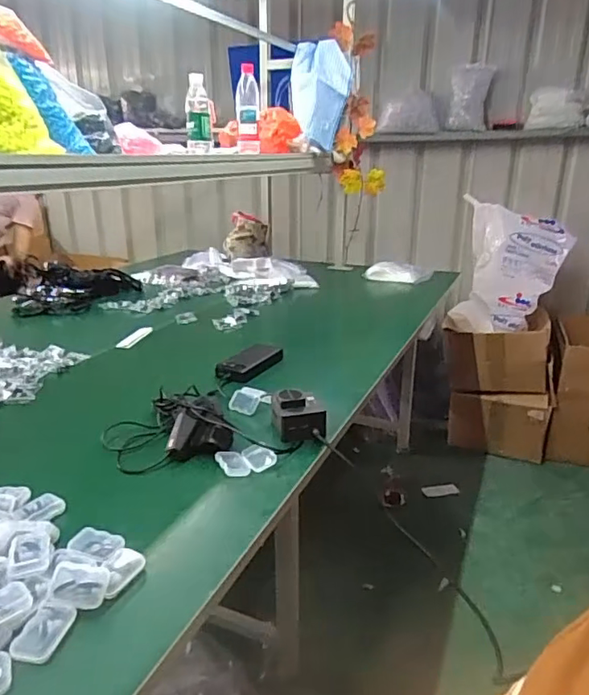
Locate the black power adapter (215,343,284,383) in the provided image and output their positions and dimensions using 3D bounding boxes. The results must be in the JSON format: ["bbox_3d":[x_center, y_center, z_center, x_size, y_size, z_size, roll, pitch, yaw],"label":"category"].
[{"bbox_3d":[-0.087,0.029,1.071,0.068,0.030,0.160,12,23,28],"label":"black power adapter"}]

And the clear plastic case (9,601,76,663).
[{"bbox_3d":[-0.225,0.251,0.476,0.038,0.012,0.055,5,20,11],"label":"clear plastic case"}]

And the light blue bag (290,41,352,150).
[{"bbox_3d":[0.060,-0.790,1.665,0.167,0.294,0.243,8,21,20],"label":"light blue bag"}]

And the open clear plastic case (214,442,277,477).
[{"bbox_3d":[-0.065,0.156,0.738,0.079,0.020,0.049,-7,21,-20],"label":"open clear plastic case"}]

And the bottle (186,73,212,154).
[{"bbox_3d":[-0.234,-0.574,1.321,0.068,0.169,0.060,-3,20,-11],"label":"bottle"}]

